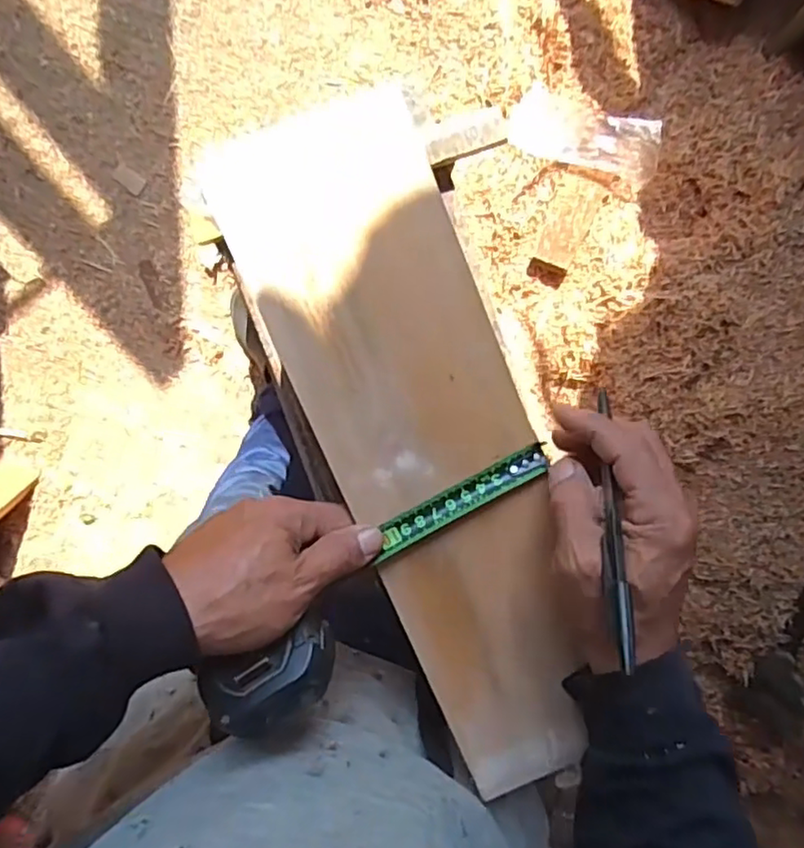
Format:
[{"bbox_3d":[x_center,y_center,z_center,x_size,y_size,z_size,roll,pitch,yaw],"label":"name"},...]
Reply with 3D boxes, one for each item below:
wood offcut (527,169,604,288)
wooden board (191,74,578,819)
[{"bbox_3d":[0.259,-0.312,1.008,0.077,0.034,0.180,19,97,-5],"label":"wood offcut"},{"bbox_3d":[0.018,0.028,0.362,0.117,0.010,0.398,-20,100,0],"label":"wooden board"}]

